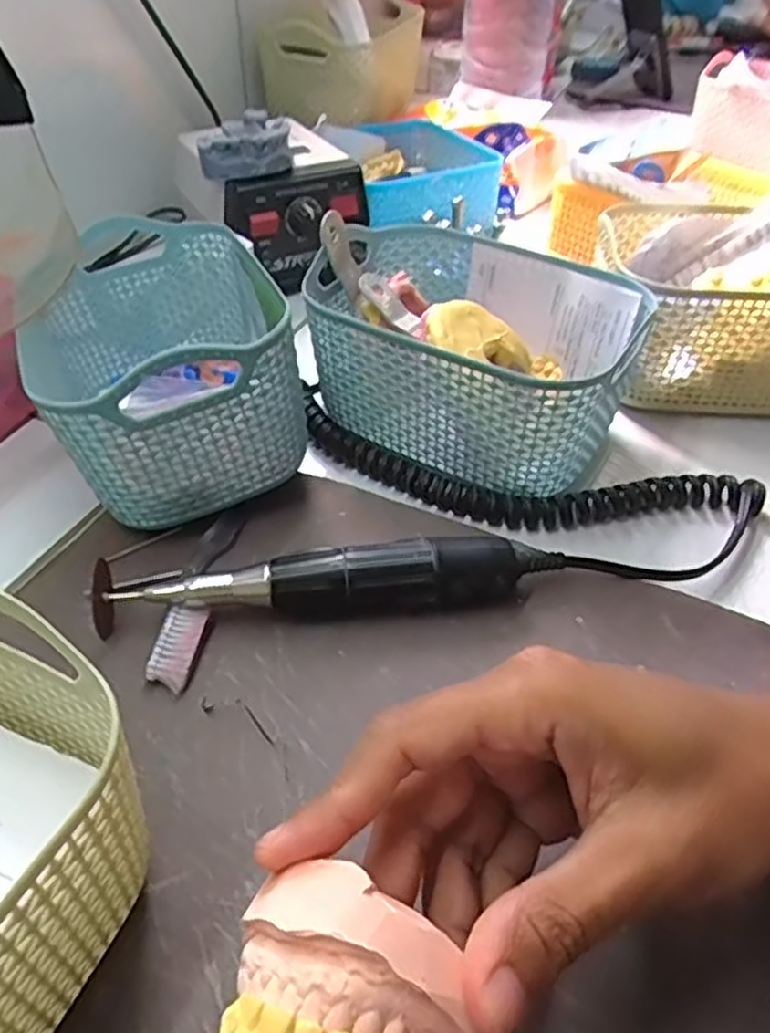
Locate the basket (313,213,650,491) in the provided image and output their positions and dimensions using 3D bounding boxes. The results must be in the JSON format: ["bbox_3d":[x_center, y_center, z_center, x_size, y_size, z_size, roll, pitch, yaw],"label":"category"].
[{"bbox_3d":[0.043,-0.086,0.399,0.165,0.081,0.120,23,48,22],"label":"basket"}]

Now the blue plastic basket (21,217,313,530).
[{"bbox_3d":[-0.114,-0.078,0.377,0.110,0.096,0.170,-15,46,-15],"label":"blue plastic basket"}]

